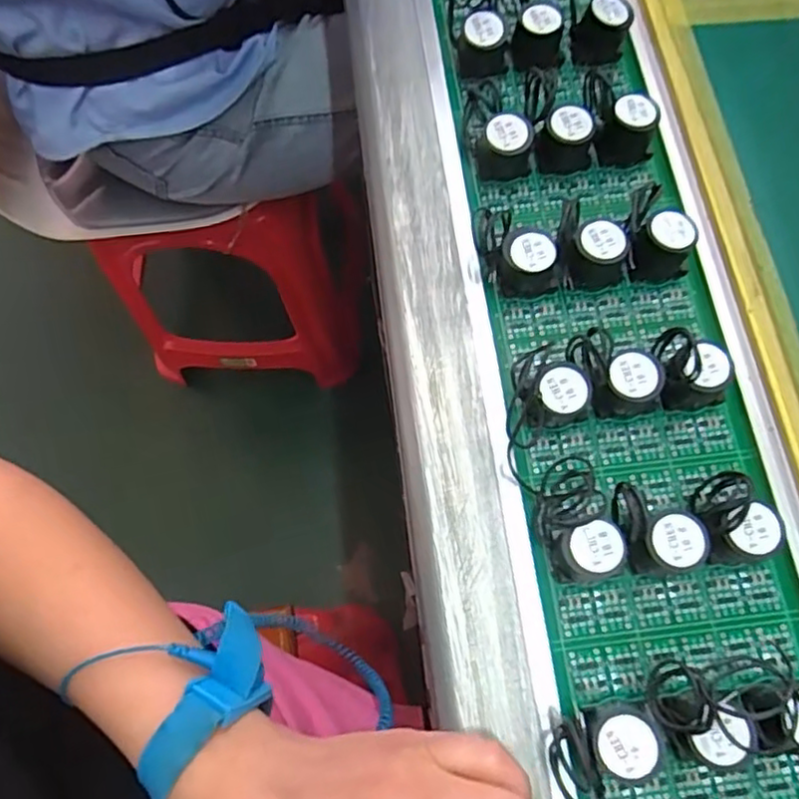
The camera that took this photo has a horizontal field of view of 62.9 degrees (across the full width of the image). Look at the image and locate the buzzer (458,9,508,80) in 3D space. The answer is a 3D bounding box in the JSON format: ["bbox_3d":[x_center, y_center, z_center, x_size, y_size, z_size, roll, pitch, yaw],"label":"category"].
[{"bbox_3d":[0.045,-0.189,0.347,0.025,0.025,0.021,2,70,3],"label":"buzzer"}]

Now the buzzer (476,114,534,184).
[{"bbox_3d":[0.053,-0.126,0.327,0.028,0.026,0.023,6,70,5],"label":"buzzer"}]

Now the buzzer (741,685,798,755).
[{"bbox_3d":[0.148,0.120,0.247,0.026,0.027,0.023,8,70,5],"label":"buzzer"}]

